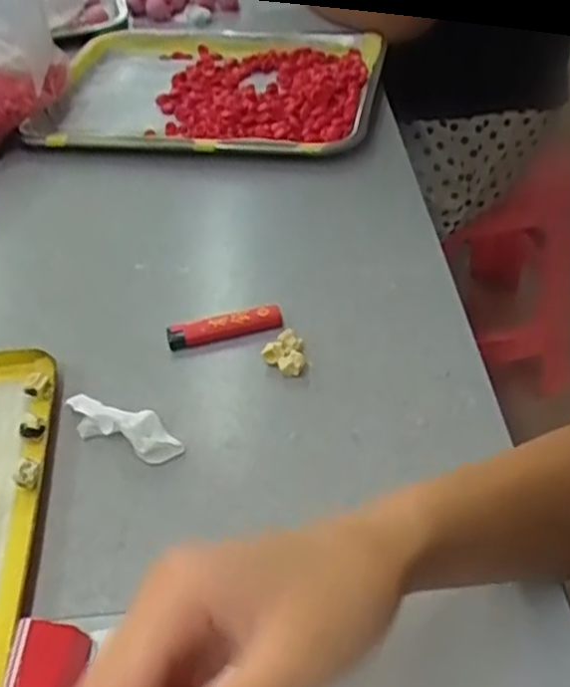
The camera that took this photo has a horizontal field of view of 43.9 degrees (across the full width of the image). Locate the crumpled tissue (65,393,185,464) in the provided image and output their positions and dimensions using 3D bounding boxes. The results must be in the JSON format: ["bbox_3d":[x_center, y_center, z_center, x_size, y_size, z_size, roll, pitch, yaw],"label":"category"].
[{"bbox_3d":[-0.099,0.049,0.431,0.080,0.018,0.029,16,49,21],"label":"crumpled tissue"}]

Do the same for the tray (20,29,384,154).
[{"bbox_3d":[-0.071,-0.273,0.742,0.333,0.036,0.280,7,45,10],"label":"tray"}]

